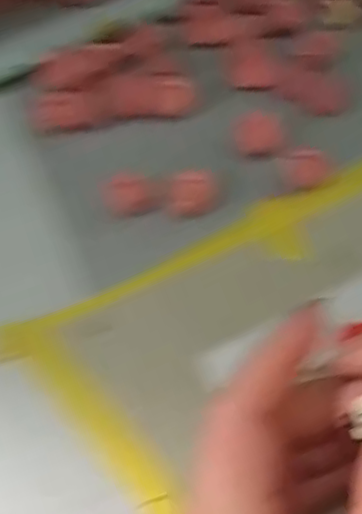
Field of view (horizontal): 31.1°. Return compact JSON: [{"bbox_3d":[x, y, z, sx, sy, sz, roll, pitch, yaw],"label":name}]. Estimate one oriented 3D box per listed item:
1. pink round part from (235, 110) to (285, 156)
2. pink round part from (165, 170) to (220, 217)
[{"bbox_3d":[0.035,-0.057,0.295,0.021,0.004,0.021,-1,66,3],"label":"pink round part"},{"bbox_3d":[0.005,-0.028,0.291,0.023,0.009,0.019,-3,66,2],"label":"pink round part"}]

